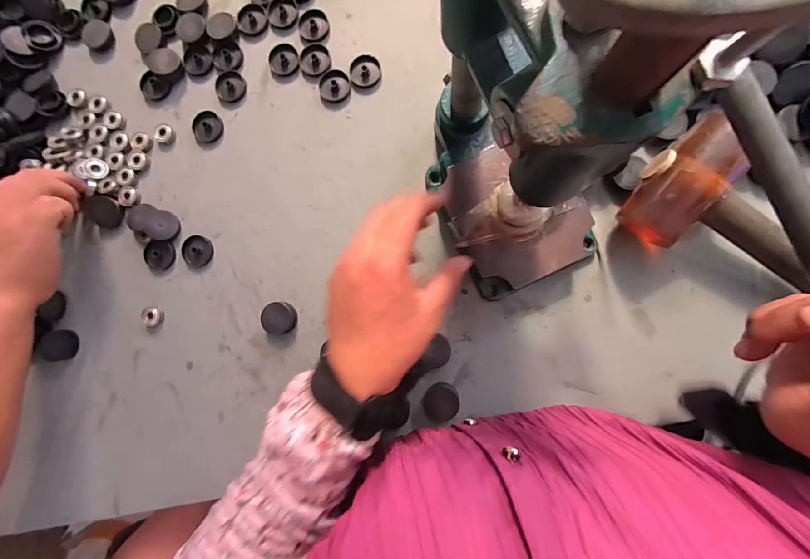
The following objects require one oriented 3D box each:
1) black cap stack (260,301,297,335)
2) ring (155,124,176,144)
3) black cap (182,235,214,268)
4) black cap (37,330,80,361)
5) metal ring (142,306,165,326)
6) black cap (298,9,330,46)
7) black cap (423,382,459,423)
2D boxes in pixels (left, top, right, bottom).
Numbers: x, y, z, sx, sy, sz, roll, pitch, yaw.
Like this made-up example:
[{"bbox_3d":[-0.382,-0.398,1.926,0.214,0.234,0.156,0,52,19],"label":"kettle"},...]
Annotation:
[{"bbox_3d":[-0.129,0.040,0.351,0.033,0.016,0.032,-5,87,5],"label":"black cap stack"},{"bbox_3d":[-0.265,-0.161,0.375,0.022,0.005,0.020,0,88,5],"label":"ring"},{"bbox_3d":[-0.224,-0.030,0.367,0.033,0.004,0.034,0,88,5],"label":"black cap"},{"bbox_3d":[-0.383,0.073,0.375,0.033,0.020,0.033,0,88,5],"label":"black cap"},{"bbox_3d":[-0.273,0.040,0.368,0.020,0.006,0.021,0,88,5],"label":"metal ring"},{"bbox_3d":[-0.097,-0.270,0.362,0.032,0.005,0.038,-4,88,5],"label":"black cap"},{"bbox_3d":[0.035,0.120,0.331,0.032,0.013,0.035,0,88,5],"label":"black cap"}]

